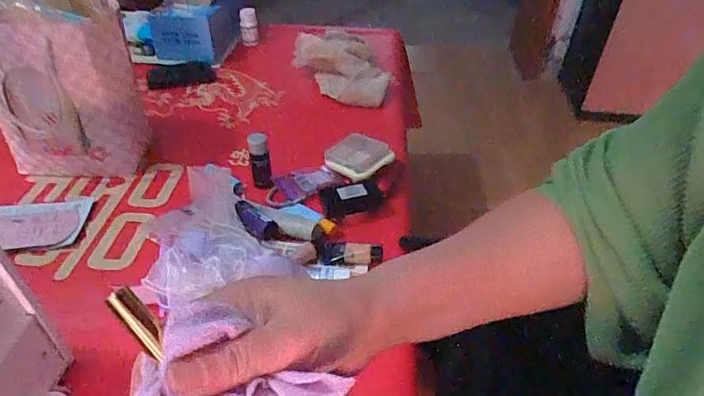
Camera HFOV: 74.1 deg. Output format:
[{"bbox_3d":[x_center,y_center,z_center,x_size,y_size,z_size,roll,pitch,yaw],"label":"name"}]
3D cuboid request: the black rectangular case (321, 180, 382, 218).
[{"bbox_3d":[0.001,0.001,0.538,0.079,0.028,0.027,-11,40,-33],"label":"black rectangular case"}]

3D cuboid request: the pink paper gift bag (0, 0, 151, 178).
[{"bbox_3d":[-0.339,-0.128,0.547,0.165,0.210,0.079,-6,40,-8],"label":"pink paper gift bag"}]

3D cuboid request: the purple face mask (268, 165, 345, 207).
[{"bbox_3d":[-0.063,-0.019,0.578,0.095,0.016,0.040,-22,45,-25],"label":"purple face mask"}]

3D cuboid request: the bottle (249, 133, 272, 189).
[{"bbox_3d":[-0.110,-0.045,0.559,0.023,0.069,0.017,-9,41,-12],"label":"bottle"}]

